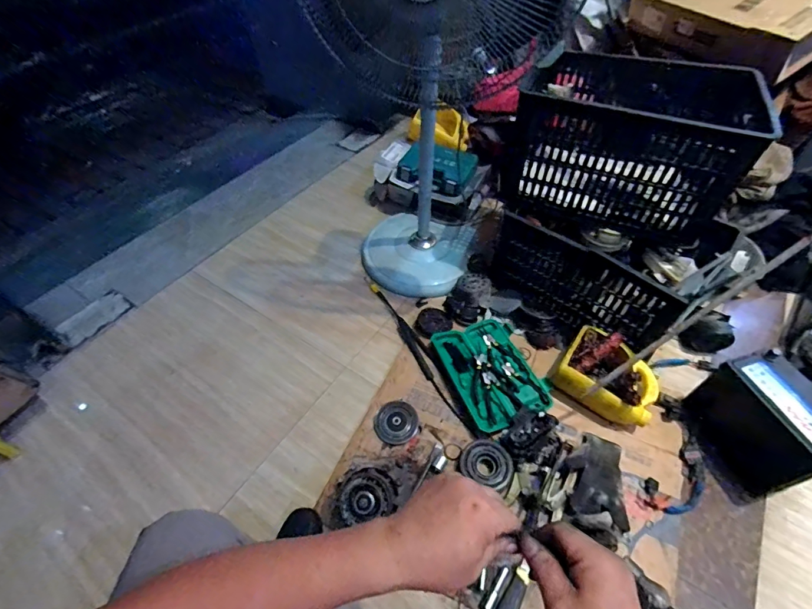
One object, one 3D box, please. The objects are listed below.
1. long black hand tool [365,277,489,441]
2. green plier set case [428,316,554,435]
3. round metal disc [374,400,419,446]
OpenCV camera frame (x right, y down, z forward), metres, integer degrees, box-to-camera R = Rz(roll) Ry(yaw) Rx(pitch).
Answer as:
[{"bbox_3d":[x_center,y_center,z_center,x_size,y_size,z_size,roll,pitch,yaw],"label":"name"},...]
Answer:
[{"bbox_3d":[0.022,0.107,1.073,0.046,0.037,0.604,-23,55,-16],"label":"long black hand tool"},{"bbox_3d":[0.220,0.165,1.003,0.213,0.033,0.289,-19,54,-13],"label":"green plier set case"},{"bbox_3d":[-0.022,0.280,0.937,0.097,0.017,0.101,-1,52,1],"label":"round metal disc"}]

